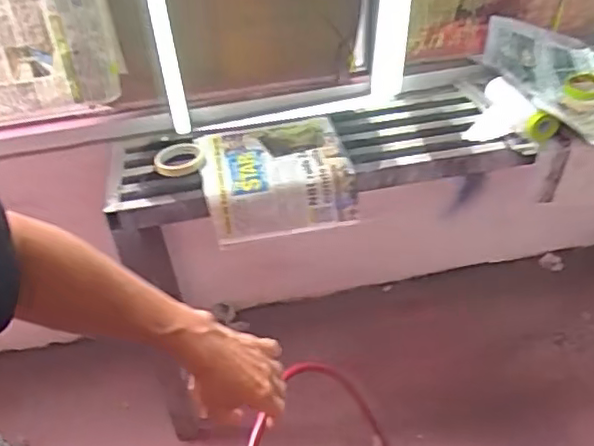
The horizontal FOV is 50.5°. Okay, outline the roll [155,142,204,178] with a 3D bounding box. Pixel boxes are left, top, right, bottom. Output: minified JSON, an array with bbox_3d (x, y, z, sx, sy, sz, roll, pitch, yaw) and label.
[{"bbox_3d":[-0.230,-0.128,1.255,0.087,0.020,0.096,17,47,21],"label":"roll"}]

